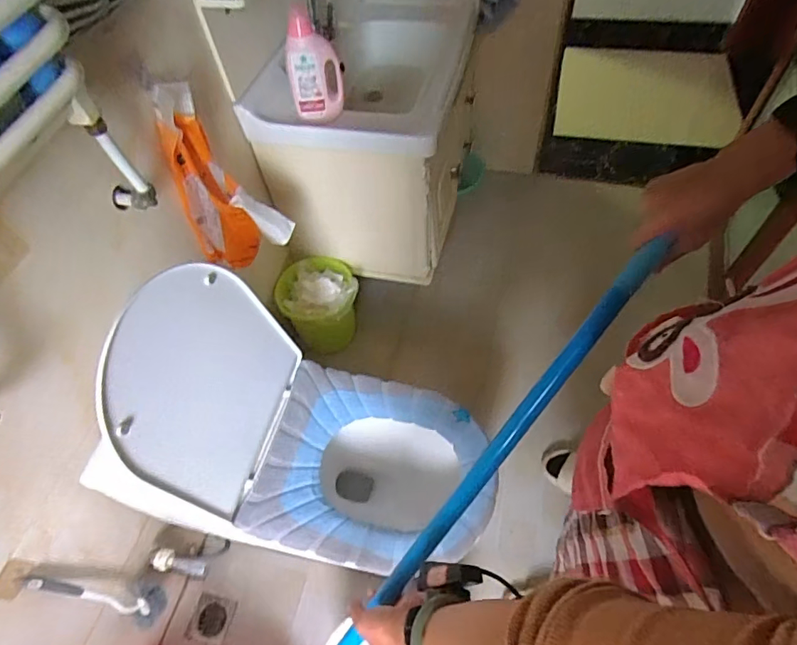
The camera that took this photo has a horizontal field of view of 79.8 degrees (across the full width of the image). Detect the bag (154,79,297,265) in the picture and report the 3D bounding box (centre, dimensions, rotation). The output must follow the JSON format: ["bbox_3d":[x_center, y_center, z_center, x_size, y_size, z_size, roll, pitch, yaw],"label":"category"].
[{"bbox_3d":[-0.355,-0.286,0.993,0.196,0.402,0.081,-12,56,-4],"label":"bag"}]

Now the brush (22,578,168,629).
[{"bbox_3d":[-0.550,0.528,0.908,0.064,0.369,0.066,-20,56,-8],"label":"brush"}]

